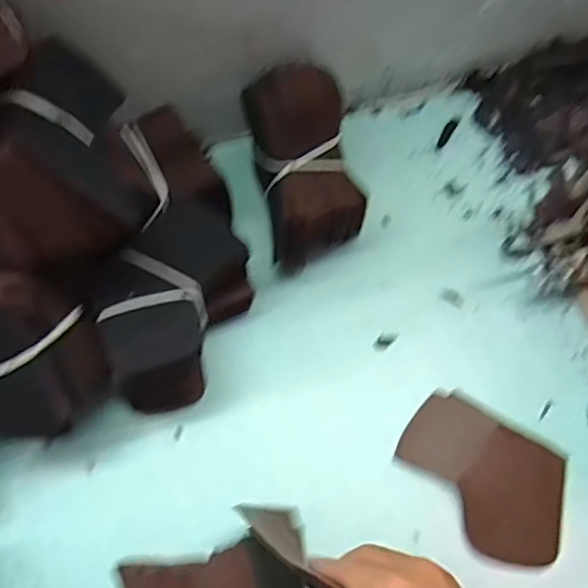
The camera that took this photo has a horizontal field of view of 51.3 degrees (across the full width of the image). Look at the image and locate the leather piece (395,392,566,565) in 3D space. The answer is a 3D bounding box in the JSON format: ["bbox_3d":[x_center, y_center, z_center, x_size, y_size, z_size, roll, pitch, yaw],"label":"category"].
[{"bbox_3d":[0.149,0.141,0.478,0.133,0.009,0.091,31,72,13],"label":"leather piece"}]

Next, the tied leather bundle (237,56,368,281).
[{"bbox_3d":[0.009,-0.108,0.526,0.079,0.116,0.142,-12,68,-4],"label":"tied leather bundle"}]

